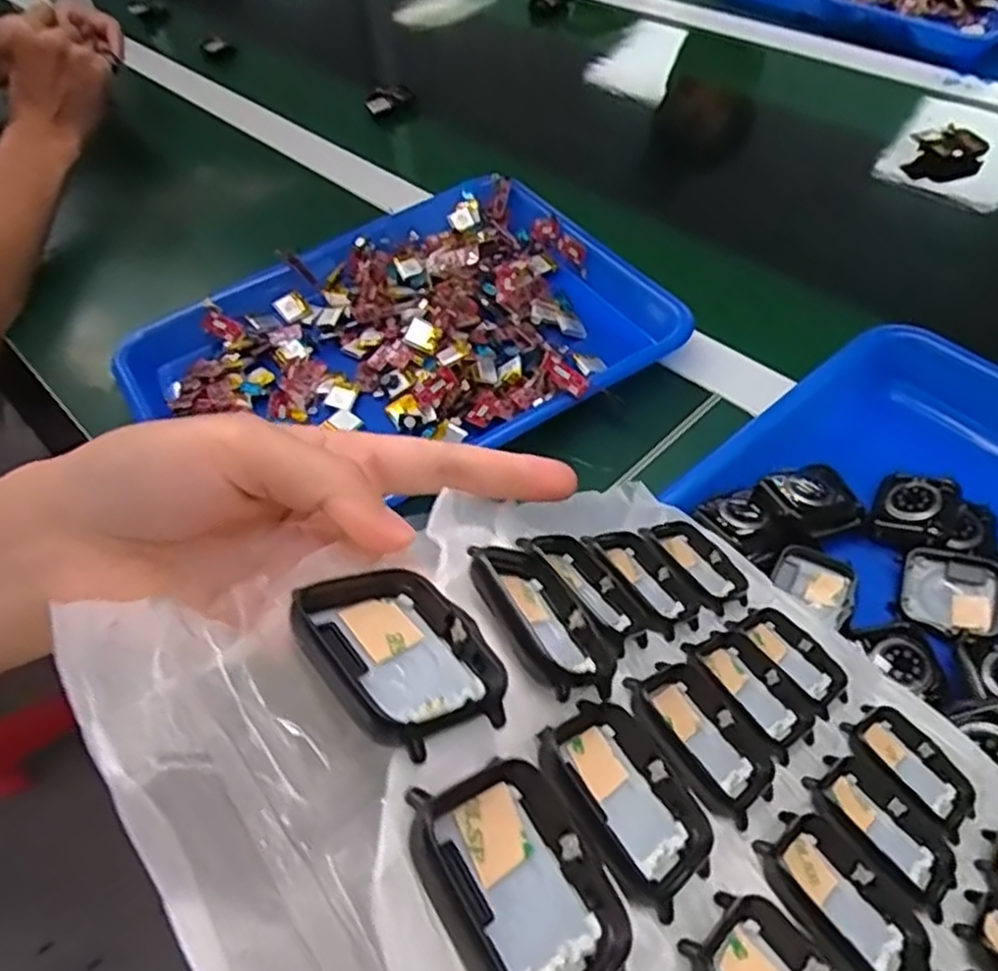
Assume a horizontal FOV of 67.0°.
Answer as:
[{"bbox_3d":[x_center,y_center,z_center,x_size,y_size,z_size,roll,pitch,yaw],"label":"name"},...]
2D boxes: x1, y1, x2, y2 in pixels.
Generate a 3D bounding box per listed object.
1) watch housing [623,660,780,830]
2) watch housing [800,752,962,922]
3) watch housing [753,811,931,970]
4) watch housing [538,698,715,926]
[{"bbox_3d":[0.058,0.074,0.220,0.045,0.009,0.039,49,32,21],"label":"watch housing"},{"bbox_3d":[0.119,0.108,0.236,0.040,0.011,0.046,-7,40,-43],"label":"watch housing"},{"bbox_3d":[0.090,0.110,0.199,0.040,0.009,0.045,-8,48,-51],"label":"watch housing"},{"bbox_3d":[0.030,0.074,0.178,0.045,0.008,0.038,51,31,16],"label":"watch housing"}]

